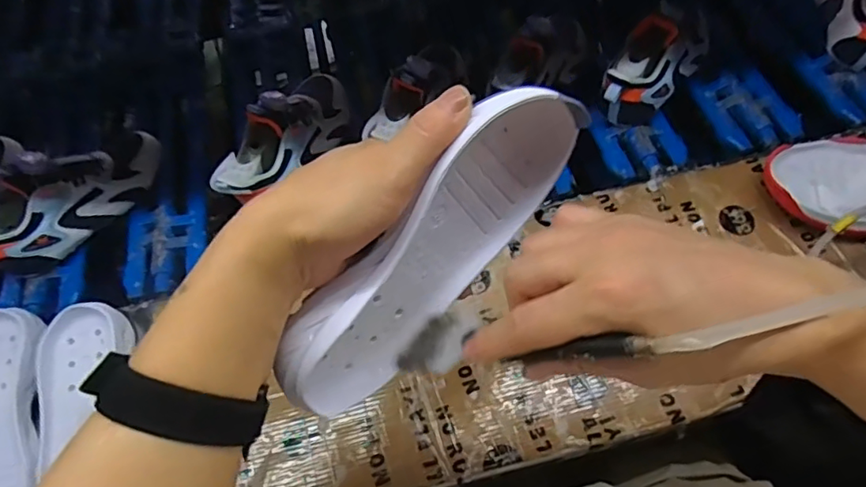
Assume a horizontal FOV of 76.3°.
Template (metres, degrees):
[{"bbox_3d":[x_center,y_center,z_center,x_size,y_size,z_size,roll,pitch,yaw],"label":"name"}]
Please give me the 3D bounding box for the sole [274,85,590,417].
[{"bbox_3d":[-0.002,0.003,0.324,0.219,0.092,0.040,-49,50,3],"label":"sole"}]

